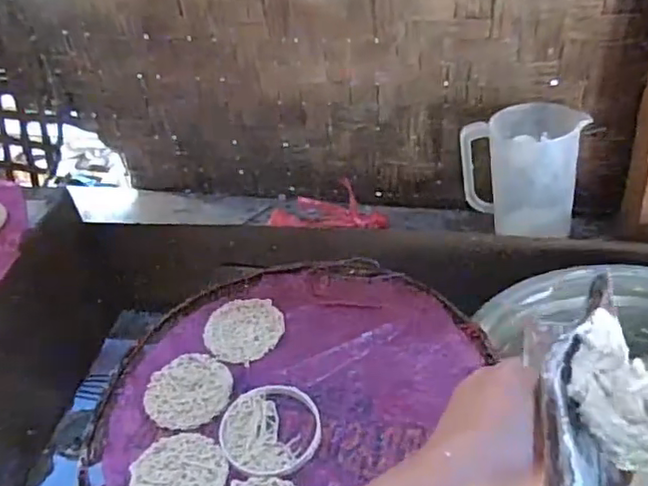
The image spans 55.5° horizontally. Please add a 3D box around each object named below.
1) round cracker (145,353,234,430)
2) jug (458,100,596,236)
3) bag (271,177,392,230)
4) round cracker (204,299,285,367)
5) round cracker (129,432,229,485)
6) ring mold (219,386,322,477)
[{"bbox_3d":[-0.128,0.139,0.588,0.078,0.006,0.079,-4,40,3],"label":"round cracker"},{"bbox_3d":[0.273,-0.105,0.840,0.141,0.160,0.110,17,45,25],"label":"jug"},{"bbox_3d":[0.010,-0.053,0.928,0.176,0.055,0.065,9,42,18],"label":"bag"},{"bbox_3d":[-0.082,0.088,0.641,0.073,0.012,0.081,29,51,34],"label":"round cracker"},{"bbox_3d":[-0.122,0.197,0.521,0.078,0.007,0.081,-4,40,3],"label":"round cracker"},{"bbox_3d":[-0.050,0.165,0.548,0.095,0.011,0.084,16,45,25],"label":"ring mold"}]

